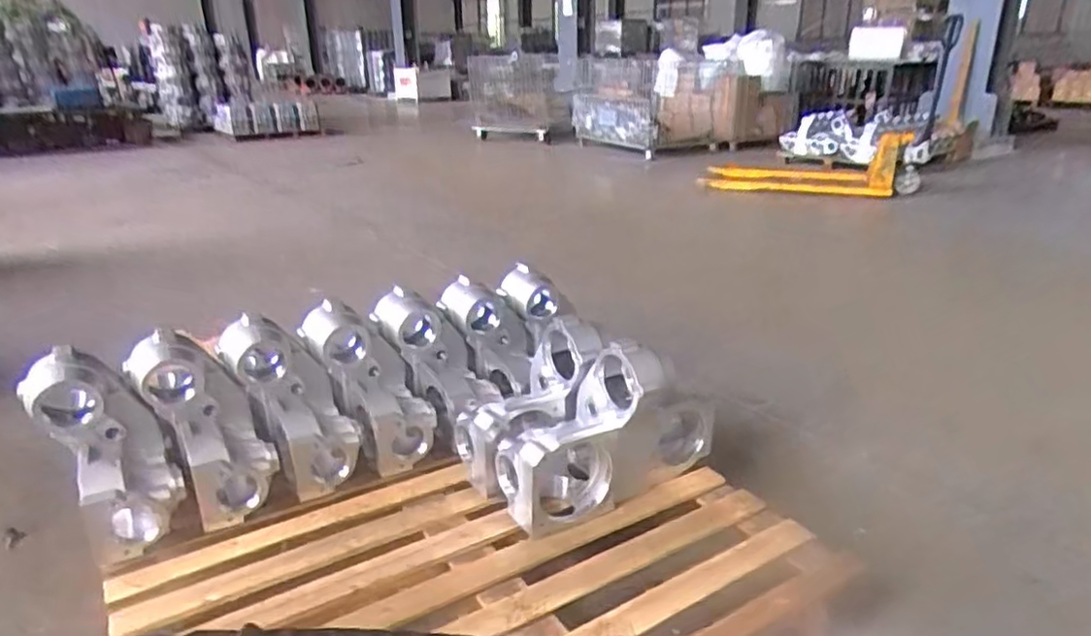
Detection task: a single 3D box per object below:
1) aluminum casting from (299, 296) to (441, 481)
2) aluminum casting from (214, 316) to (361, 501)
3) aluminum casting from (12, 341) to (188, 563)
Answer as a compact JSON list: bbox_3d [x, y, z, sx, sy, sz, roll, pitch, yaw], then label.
[{"bbox_3d":[-0.366,0.140,1.499,0.168,0.384,0.121,-24,-13,-44],"label":"aluminum casting"},{"bbox_3d":[-0.521,0.184,1.437,0.165,0.169,0.365,-23,75,-44],"label":"aluminum casting"},{"bbox_3d":[-0.779,0.231,1.239,0.175,0.378,0.124,-22,-8,-43],"label":"aluminum casting"}]

